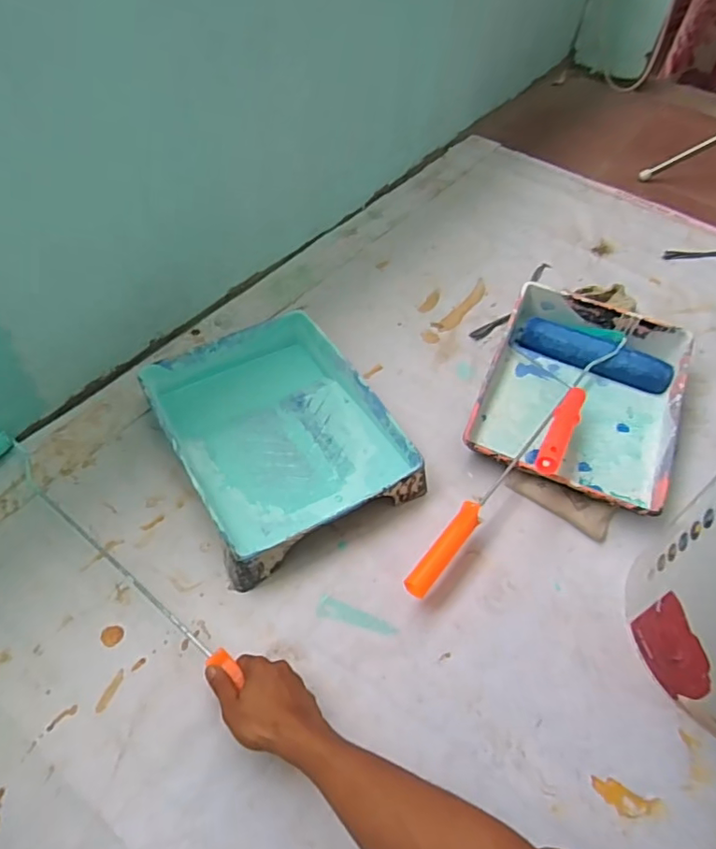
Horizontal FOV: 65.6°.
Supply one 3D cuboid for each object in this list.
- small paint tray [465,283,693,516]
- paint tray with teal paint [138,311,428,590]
[{"bbox_3d":[0.349,-0.050,0.873,0.283,0.077,0.359,21,54,11],"label":"small paint tray"},{"bbox_3d":[-0.113,0.005,0.792,0.284,0.057,0.358,-24,58,-21],"label":"paint tray with teal paint"}]

